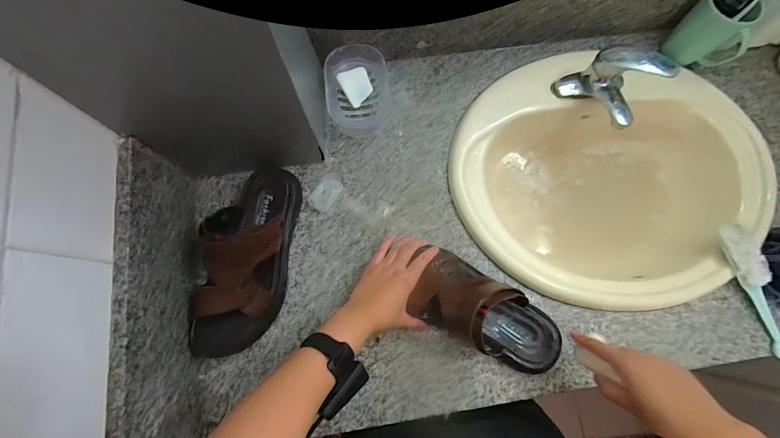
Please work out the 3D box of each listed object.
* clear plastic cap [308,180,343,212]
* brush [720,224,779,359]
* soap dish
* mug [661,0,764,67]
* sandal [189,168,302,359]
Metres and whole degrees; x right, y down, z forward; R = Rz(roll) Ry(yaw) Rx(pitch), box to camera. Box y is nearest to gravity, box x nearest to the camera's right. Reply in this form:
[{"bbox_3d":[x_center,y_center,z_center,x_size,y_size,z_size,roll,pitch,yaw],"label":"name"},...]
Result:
[{"bbox_3d":[-0.104,-0.040,0.573,0.036,0.016,0.058,40,80,9],"label":"clear plastic cap"},{"bbox_3d":[0.556,0.107,0.523,0.045,0.040,0.207,-18,77,-4],"label":"brush"},{"bbox_3d":[-0.053,-0.218,0.599,0.103,0.054,0.142,-7,76,-2],"label":"soap dish"},{"bbox_3d":[0.553,-0.317,0.605,0.077,0.113,0.111,-37,79,-8],"label":"mug"},{"bbox_3d":[-0.204,0.053,0.504,0.094,0.102,0.290,5,76,1],"label":"sandal"}]

